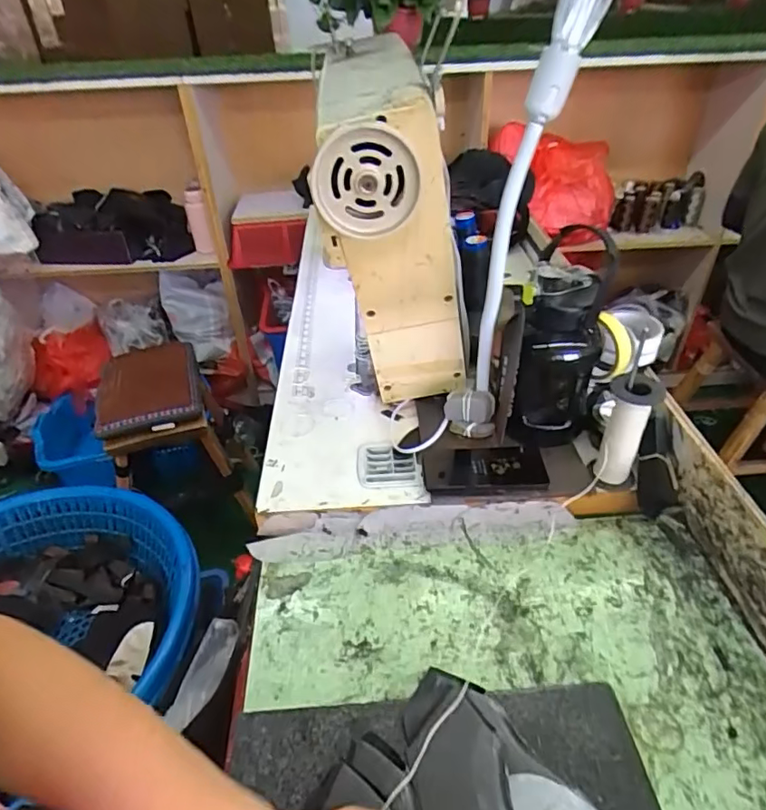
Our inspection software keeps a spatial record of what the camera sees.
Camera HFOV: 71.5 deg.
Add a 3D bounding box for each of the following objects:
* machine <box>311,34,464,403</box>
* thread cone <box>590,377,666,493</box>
[{"bbox_3d":[0.014,-0.227,0.761,0.176,0.424,0.362,-4,38,-1],"label":"machine"},{"bbox_3d":[0.290,0.035,0.644,0.056,0.146,0.051,12,40,19],"label":"thread cone"}]

